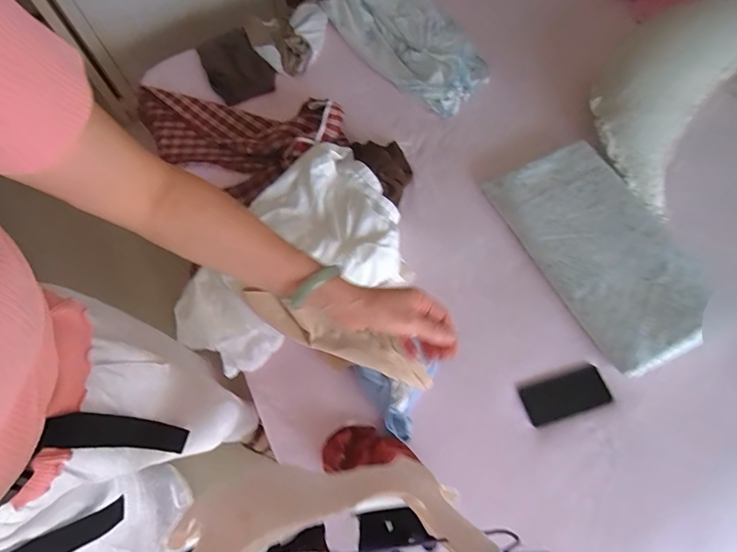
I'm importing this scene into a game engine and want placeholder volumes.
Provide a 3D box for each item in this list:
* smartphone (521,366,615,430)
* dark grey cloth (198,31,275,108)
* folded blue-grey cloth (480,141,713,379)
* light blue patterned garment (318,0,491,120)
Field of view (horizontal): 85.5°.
[{"bbox_3d":[0.381,0.232,0.774,0.159,0.005,0.076,-19,65,-1],"label":"smartphone"},{"bbox_3d":[-0.409,-0.636,1.204,0.172,0.025,0.311,-30,67,-13],"label":"dark grey cloth"},{"bbox_3d":[0.511,-0.063,0.880,0.274,0.075,0.506,-23,66,-9],"label":"folded blue-grey cloth"},{"bbox_3d":[0.137,-0.747,1.240,0.343,0.054,0.635,-31,67,-13],"label":"light blue patterned garment"}]

